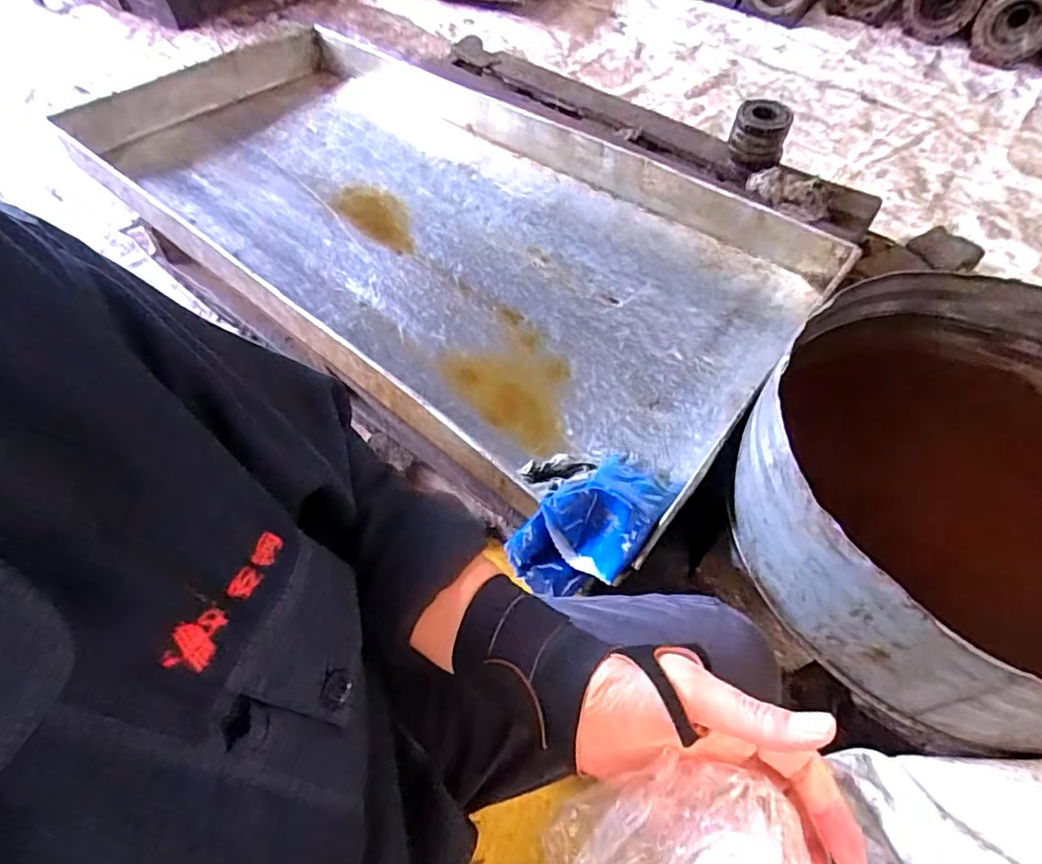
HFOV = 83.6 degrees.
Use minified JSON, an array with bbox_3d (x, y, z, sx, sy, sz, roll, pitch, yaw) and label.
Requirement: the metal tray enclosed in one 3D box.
[{"bbox_3d":[-0.190,-0.412,1.143,1.413,0.159,0.667,36,64,22],"label":"metal tray"}]

